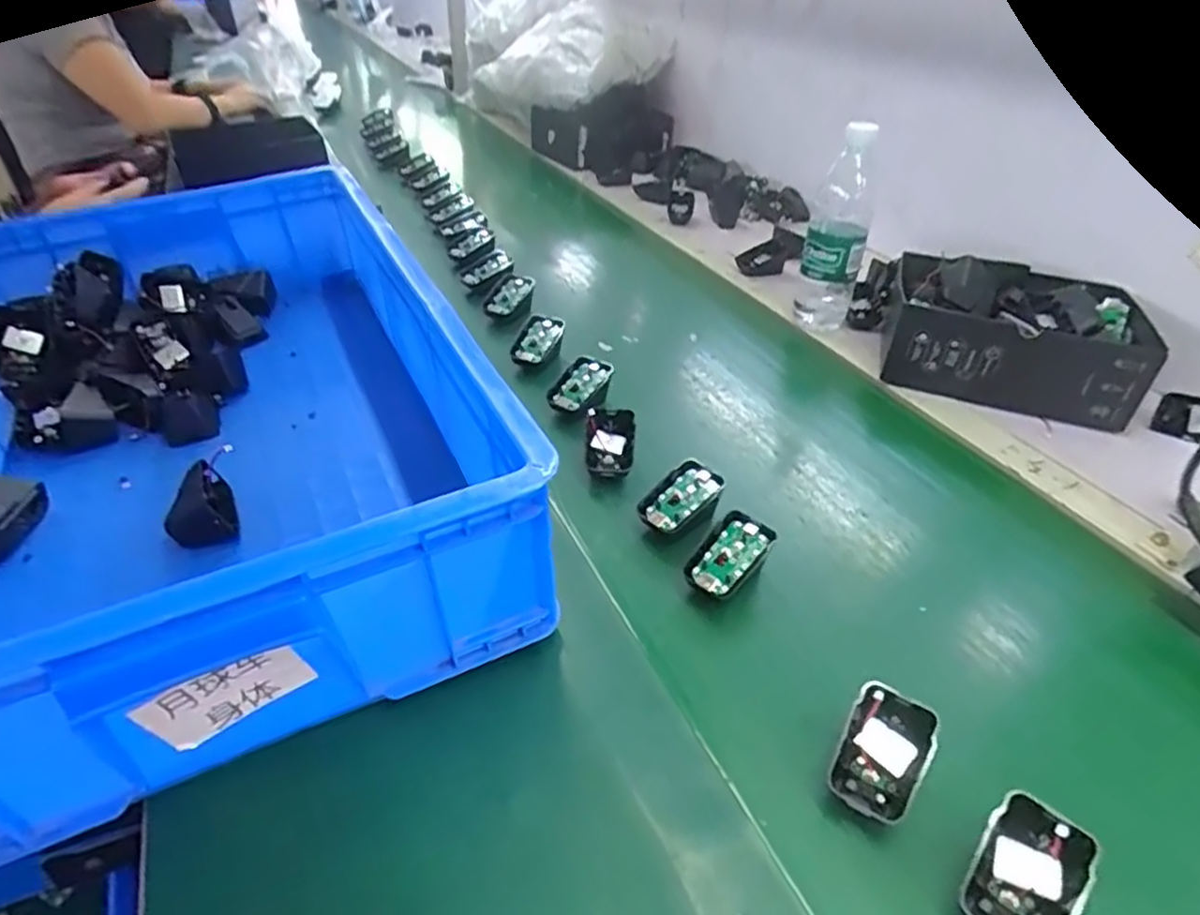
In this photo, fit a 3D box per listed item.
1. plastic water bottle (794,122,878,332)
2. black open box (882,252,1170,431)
[{"bbox_3d":[0.274,-0.255,0.812,0.066,0.217,0.061,11,37,15],"label":"plastic water bottle"},{"bbox_3d":[0.450,-0.133,0.766,0.240,0.089,0.180,13,38,18],"label":"black open box"}]

